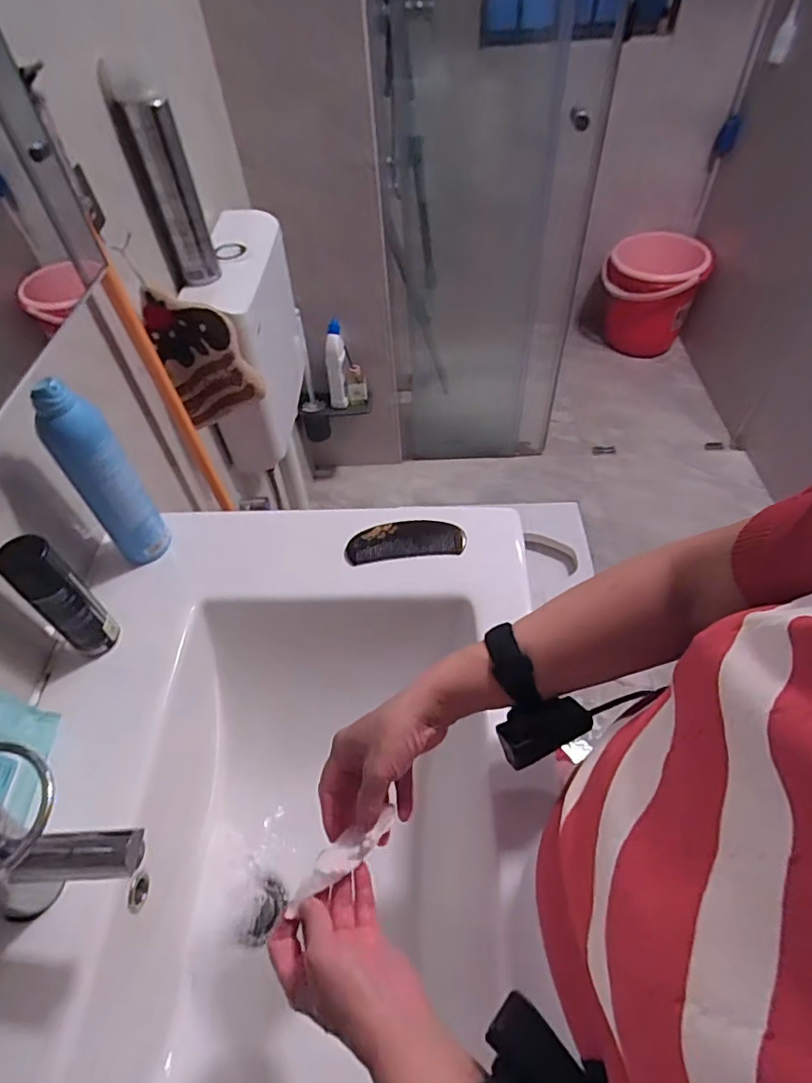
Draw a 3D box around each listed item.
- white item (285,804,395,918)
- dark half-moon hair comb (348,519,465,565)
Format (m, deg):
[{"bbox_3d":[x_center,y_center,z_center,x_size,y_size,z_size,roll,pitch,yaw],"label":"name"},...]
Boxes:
[{"bbox_3d":[-0.050,0.244,0.437,0.100,0.014,0.024,-29,55,-30],"label":"white item"},{"bbox_3d":[0.000,-0.003,0.688,0.143,0.013,0.056,-5,52,-1],"label":"dark half-moon hair comb"}]

